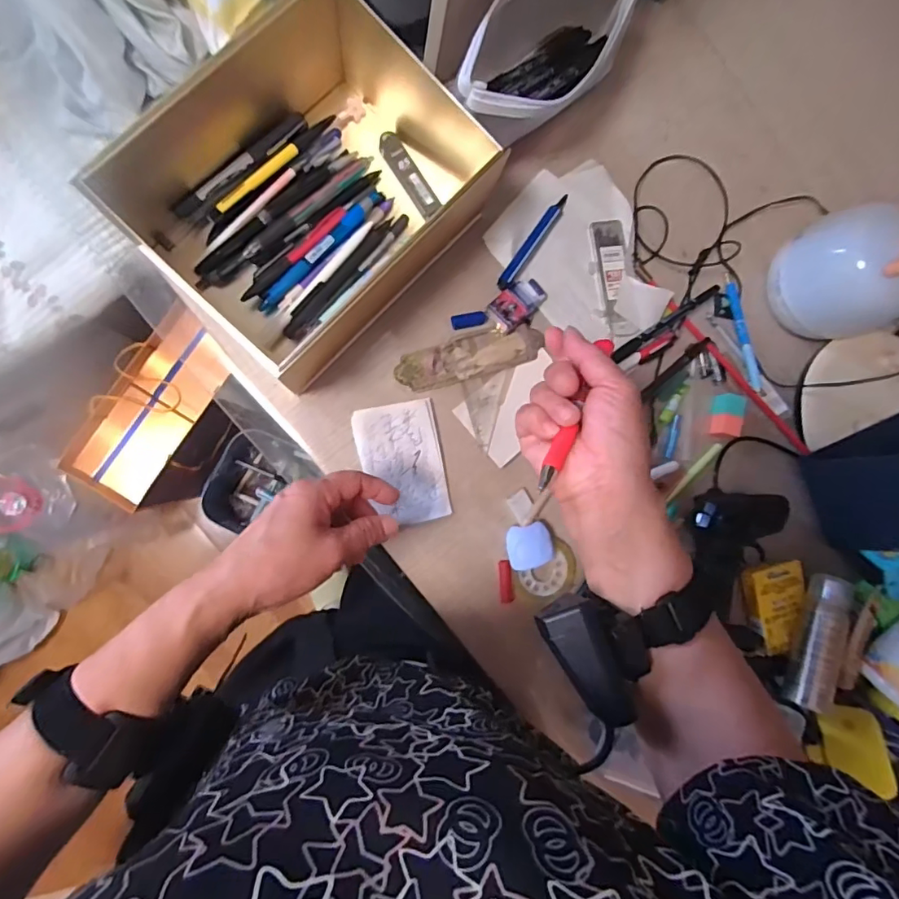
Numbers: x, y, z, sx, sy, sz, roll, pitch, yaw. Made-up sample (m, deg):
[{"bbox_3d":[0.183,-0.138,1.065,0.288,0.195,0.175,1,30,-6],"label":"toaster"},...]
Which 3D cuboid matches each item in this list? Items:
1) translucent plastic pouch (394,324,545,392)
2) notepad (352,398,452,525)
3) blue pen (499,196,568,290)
[{"bbox_3d":[0.019,-0.085,0.467,0.136,0.006,0.041,-18,91,-9],"label":"translucent plastic pouch"},{"bbox_3d":[-0.041,0.013,0.457,0.073,0.009,0.108,-11,90,-9],"label":"notepad"},{"bbox_3d":[0.080,-0.197,0.480,0.014,0.010,0.113,36,83,-7],"label":"blue pen"}]

